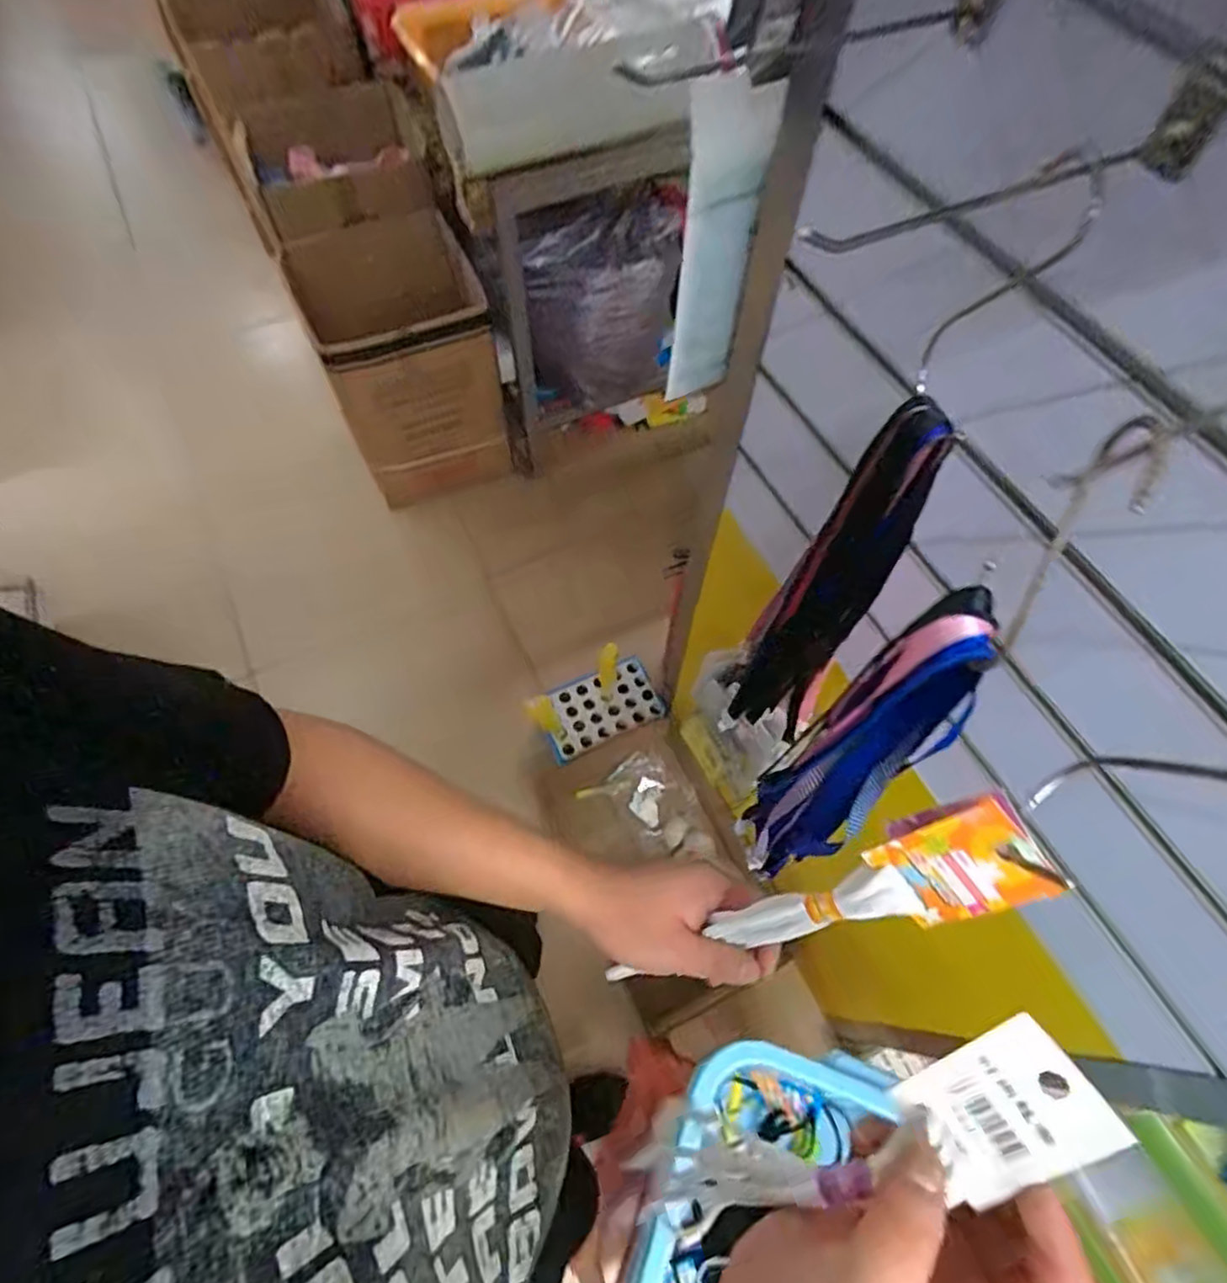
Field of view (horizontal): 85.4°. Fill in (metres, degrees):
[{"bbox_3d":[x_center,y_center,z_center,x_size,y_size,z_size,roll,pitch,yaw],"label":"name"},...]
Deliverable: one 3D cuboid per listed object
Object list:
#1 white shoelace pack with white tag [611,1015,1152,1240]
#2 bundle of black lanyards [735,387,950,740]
[{"bbox_3d":[0.081,0.193,0.256,0.201,0.010,0.045,-39,60,30],"label":"white shoelace pack with white tag"},{"bbox_3d":[0.163,-0.029,0.525,0.068,0.358,0.061,21,64,10],"label":"bundle of black lanyards"}]

